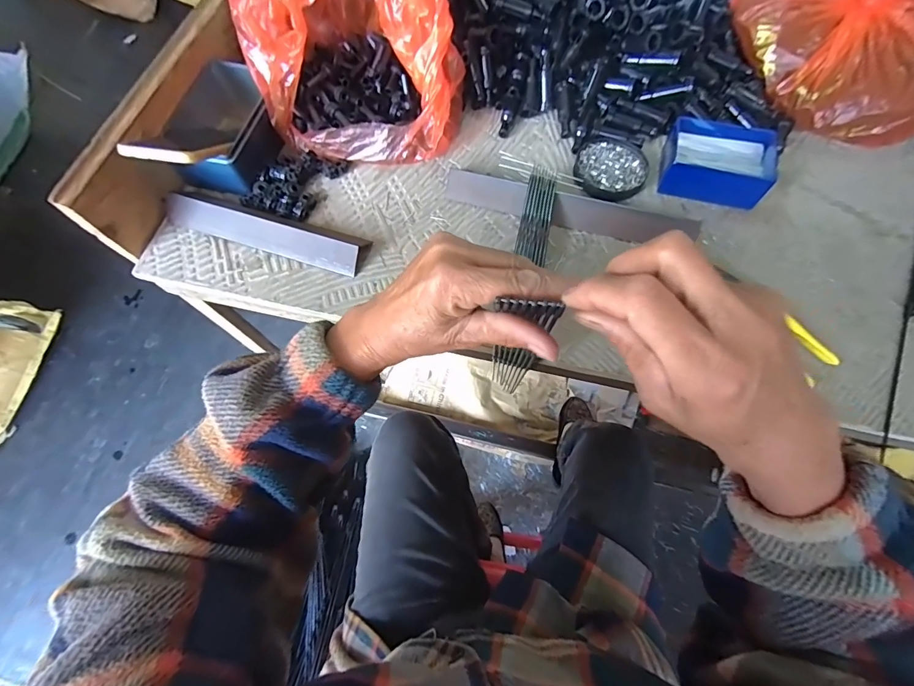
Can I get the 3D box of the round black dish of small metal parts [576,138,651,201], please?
[{"bbox_3d":[0.186,-0.210,0.506,0.082,0.011,0.086,-1,67,2],"label":"round black dish of small metal parts"}]

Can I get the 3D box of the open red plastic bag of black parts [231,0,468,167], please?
[{"bbox_3d":[-0.123,-0.342,0.479,0.226,0.166,0.240,-24,69,-8],"label":"open red plastic bag of black parts"}]

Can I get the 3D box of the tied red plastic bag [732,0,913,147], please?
[{"bbox_3d":[0.460,-0.347,0.505,0.266,0.114,0.178,25,70,12],"label":"tied red plastic bag"}]

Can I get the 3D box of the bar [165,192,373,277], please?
[{"bbox_3d":[-0.217,-0.124,0.468,0.254,0.033,0.031,18,69,9],"label":"bar"}]

